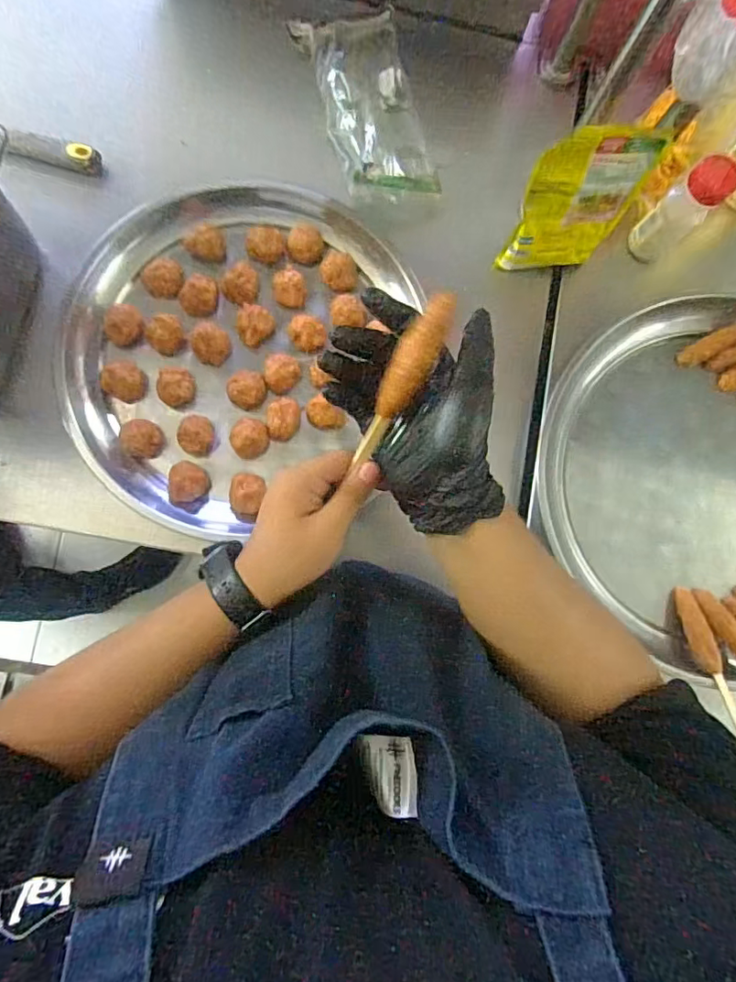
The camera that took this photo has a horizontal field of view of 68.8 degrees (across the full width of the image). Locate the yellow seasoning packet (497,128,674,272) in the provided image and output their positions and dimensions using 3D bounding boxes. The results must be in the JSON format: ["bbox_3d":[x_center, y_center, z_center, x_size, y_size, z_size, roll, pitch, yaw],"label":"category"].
[{"bbox_3d":[0.223,-0.301,0.567,0.122,0.159,0.017,-4,65,-7],"label":"yellow seasoning packet"}]

